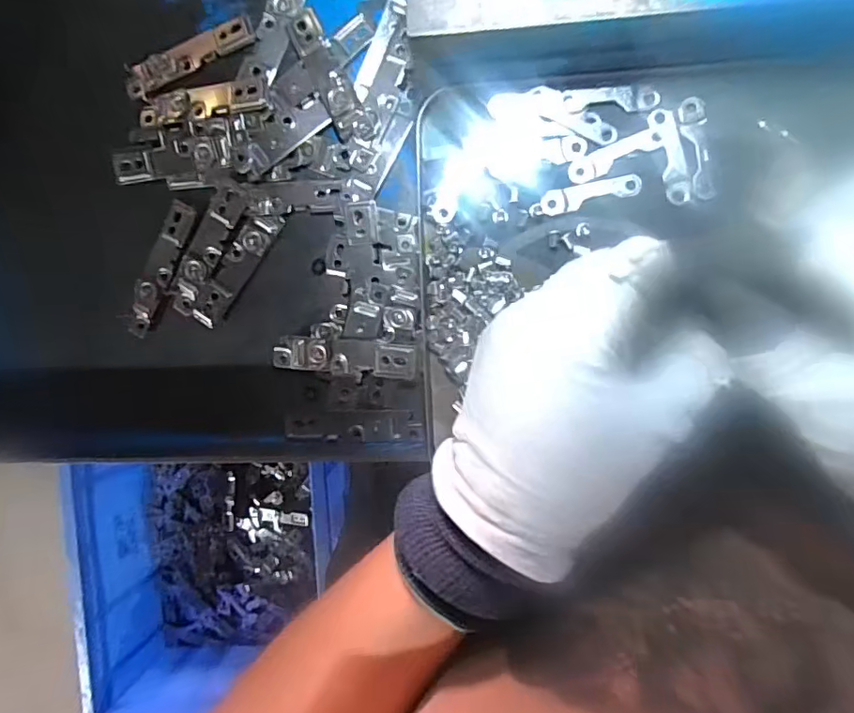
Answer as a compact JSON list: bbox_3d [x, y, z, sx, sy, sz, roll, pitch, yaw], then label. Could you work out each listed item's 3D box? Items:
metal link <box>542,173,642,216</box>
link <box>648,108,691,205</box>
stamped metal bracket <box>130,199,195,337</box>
[{"bbox_3d":[0.079,-0.078,0.263,0.046,0.004,0.012,-10,93,6],"label":"metal link"},{"bbox_3d":[0.116,-0.095,0.259,0.012,0.004,0.045,-14,92,6],"label":"link"},{"bbox_3d":[-0.167,-0.055,0.339,0.017,0.006,0.085,25,96,3],"label":"stamped metal bracket"}]

